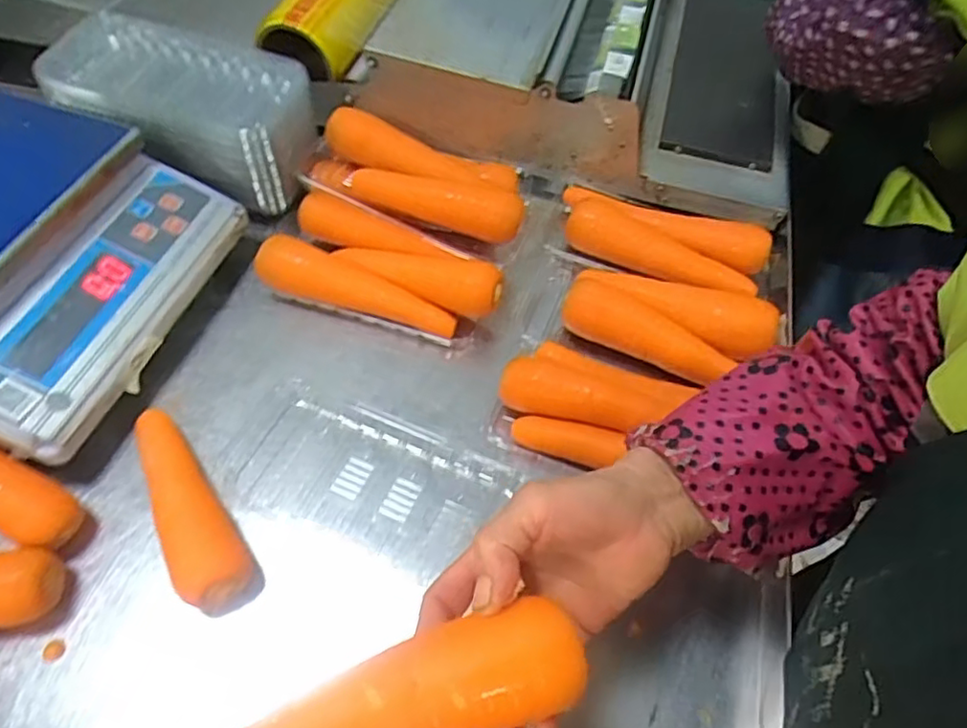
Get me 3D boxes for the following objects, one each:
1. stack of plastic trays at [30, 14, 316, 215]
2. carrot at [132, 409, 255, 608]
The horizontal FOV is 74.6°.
[{"bbox_3d":[-0.300,-0.246,0.653,0.235,0.124,0.128,14,55,4],"label":"stack of plastic trays"},{"bbox_3d":[-0.218,0.103,0.465,0.046,0.037,0.168,-27,61,-22],"label":"carrot"}]

